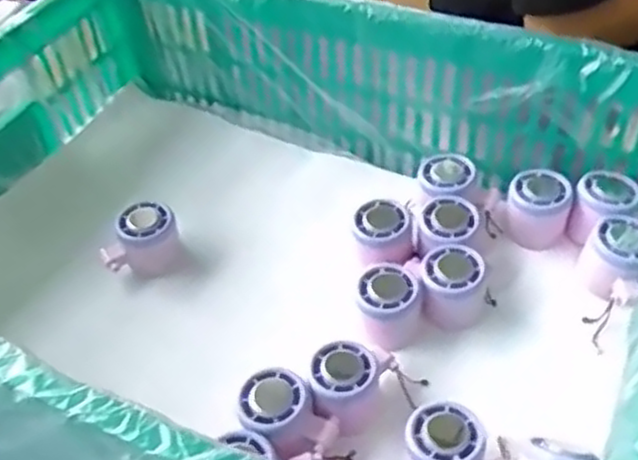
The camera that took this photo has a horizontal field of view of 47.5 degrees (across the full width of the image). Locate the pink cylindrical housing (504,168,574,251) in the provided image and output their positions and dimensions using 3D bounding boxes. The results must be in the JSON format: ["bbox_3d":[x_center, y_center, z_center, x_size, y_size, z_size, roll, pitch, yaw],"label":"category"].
[{"bbox_3d":[0.207,-0.020,0.687,0.058,0.058,0.050,10,47,15],"label":"pink cylindrical housing"}]

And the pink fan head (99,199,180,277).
[{"bbox_3d":[-0.173,0.018,0.704,0.076,0.072,0.044,-25,48,-18],"label":"pink fan head"}]

